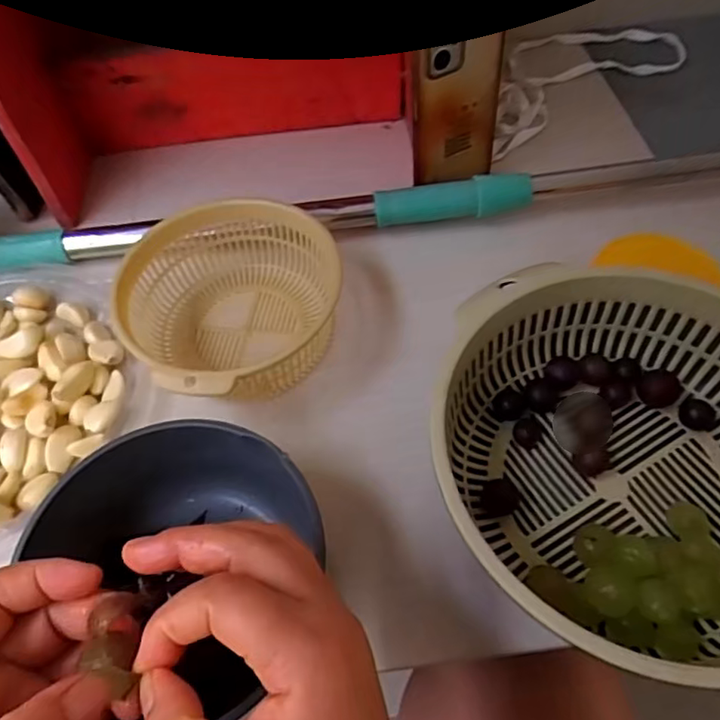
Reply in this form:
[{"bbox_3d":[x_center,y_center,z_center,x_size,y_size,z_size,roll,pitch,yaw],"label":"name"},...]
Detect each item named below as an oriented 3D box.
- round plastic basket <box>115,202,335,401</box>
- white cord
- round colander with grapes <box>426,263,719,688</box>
[{"bbox_3d":[-0.097,-0.034,0.413,0.134,0.070,0.145,-1,57,1],"label":"round plastic basket"},{"bbox_3d":[0.203,-0.298,0.602,0.257,0.014,0.127,-29,60,-16],"label":"white cord"},{"bbox_3d":[0.152,0.058,0.338,0.219,0.082,0.220,-1,57,1],"label":"round colander with grapes"}]

